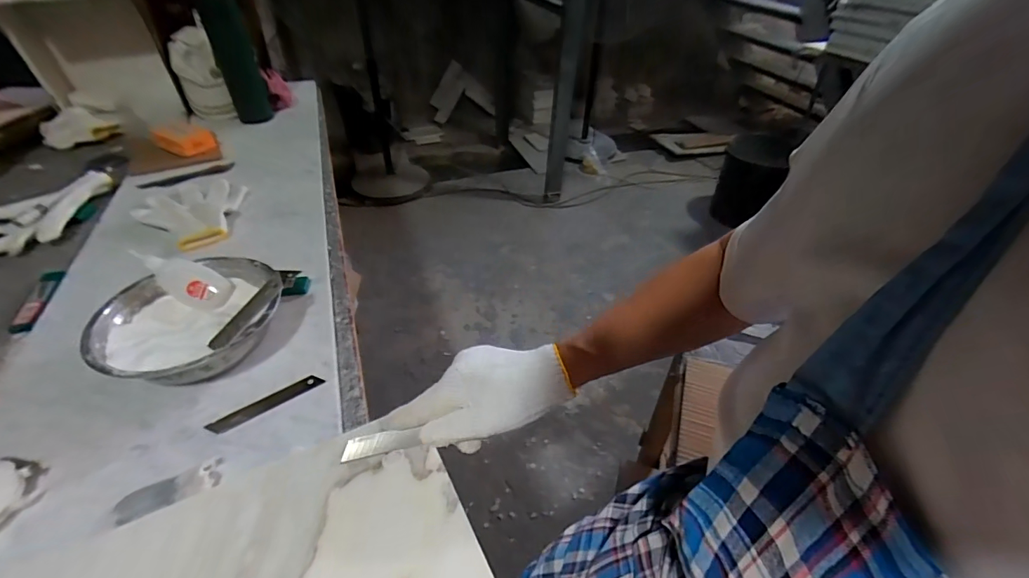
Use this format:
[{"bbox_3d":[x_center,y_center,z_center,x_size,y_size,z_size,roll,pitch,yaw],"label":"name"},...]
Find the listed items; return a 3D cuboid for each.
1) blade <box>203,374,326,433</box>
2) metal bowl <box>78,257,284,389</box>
[{"bbox_3d":[-0.232,0.107,0.411,0.098,0.004,0.018,-24,47,-29],"label":"blade"},{"bbox_3d":[-0.321,0.036,0.441,0.153,0.053,0.149,0,43,0],"label":"metal bowl"}]

